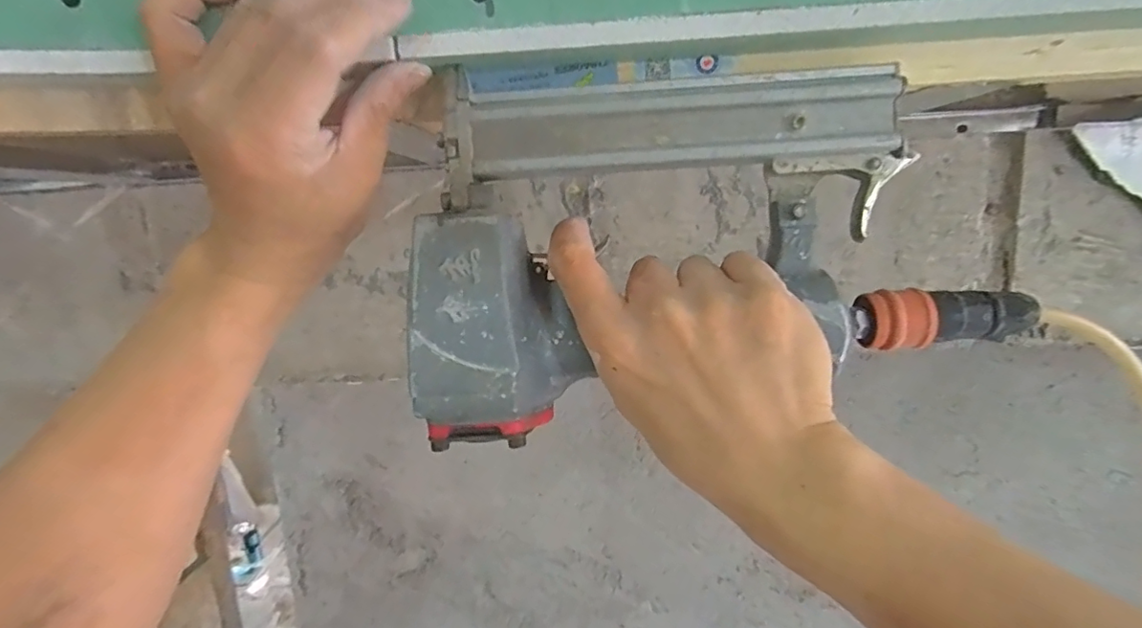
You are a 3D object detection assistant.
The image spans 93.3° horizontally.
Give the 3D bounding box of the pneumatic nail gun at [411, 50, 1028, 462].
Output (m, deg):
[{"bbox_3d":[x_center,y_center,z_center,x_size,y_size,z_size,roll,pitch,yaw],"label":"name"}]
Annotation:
[{"bbox_3d":[0.061,-0.036,0.251,0.264,0.165,0.055,-3,11,0],"label":"pneumatic nail gun"}]

